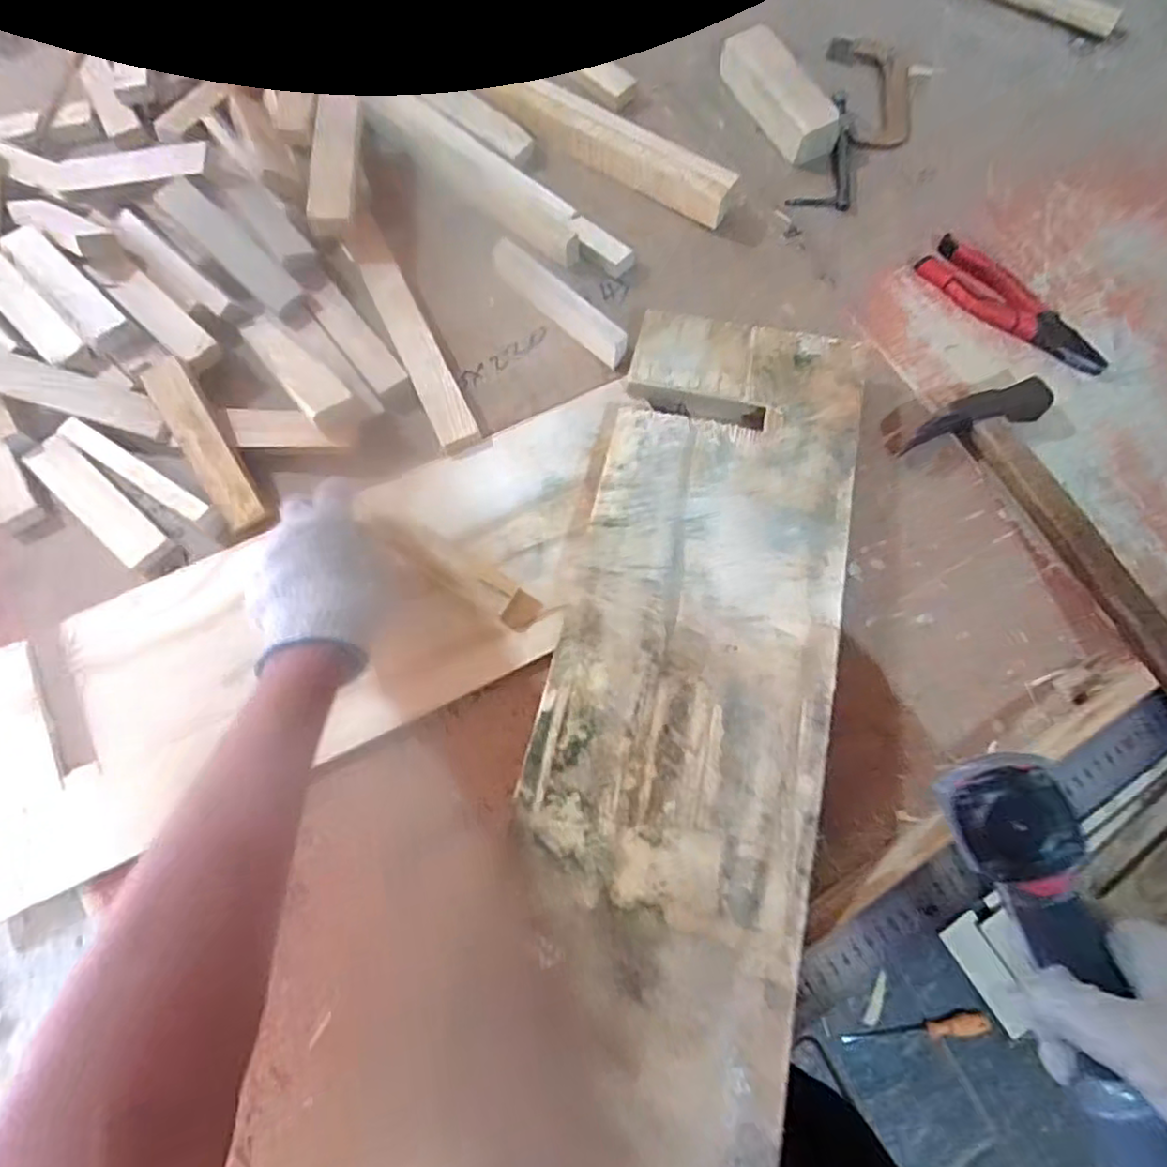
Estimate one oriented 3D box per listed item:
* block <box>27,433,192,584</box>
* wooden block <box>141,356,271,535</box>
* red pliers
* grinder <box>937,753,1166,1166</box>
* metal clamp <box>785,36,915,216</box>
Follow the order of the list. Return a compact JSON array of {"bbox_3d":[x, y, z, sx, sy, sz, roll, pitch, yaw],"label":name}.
[{"bbox_3d":[-0.405,-0.064,0.558,0.153,0.027,0.038,40,76,12],"label":"block"},{"bbox_3d":[-0.319,-0.116,0.554,0.038,0.015,0.157,-30,89,-9],"label":"wooden block"},{"bbox_3d":[0.414,-0.265,0.637,0.049,0.026,0.193,-42,77,-12],"label":"red pliers"},{"bbox_3d":[0.251,0.219,0.325,0.052,0.050,0.268,-18,81,-6],"label":"grinder"},{"bbox_3d":[0.303,-0.507,0.717,0.101,0.020,0.258,15,73,5],"label":"metal clamp"}]

